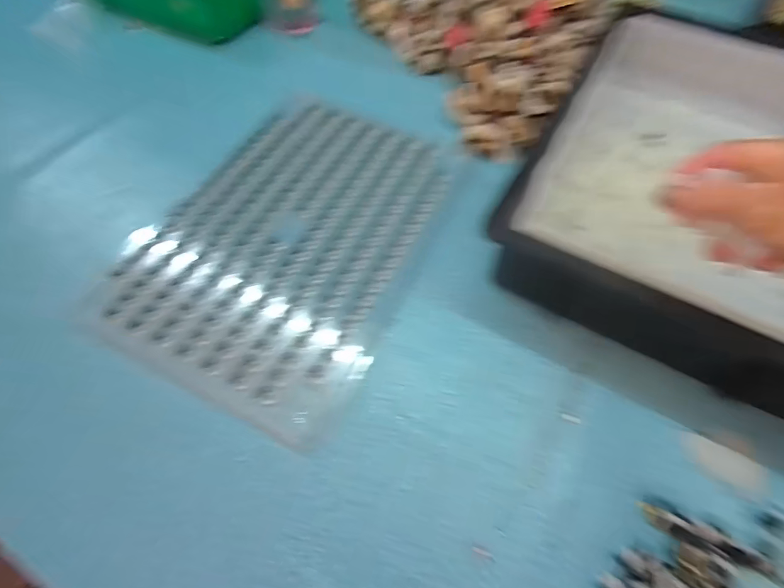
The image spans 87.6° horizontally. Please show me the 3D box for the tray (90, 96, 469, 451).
[{"bbox_3d":[-0.096,-0.073,0.426,0.264,0.020,0.367,23,60,12],"label":"tray"}]

